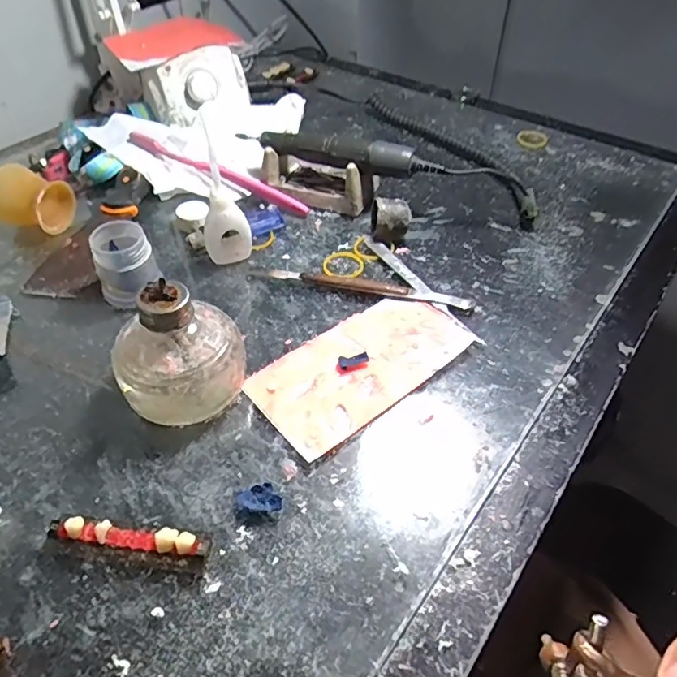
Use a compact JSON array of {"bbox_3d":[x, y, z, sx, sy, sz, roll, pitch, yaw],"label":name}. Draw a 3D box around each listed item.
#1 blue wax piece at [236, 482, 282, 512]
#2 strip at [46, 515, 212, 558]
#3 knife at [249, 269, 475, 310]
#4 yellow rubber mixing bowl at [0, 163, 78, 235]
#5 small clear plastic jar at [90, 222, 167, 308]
[{"bbox_3d":[-0.043,0.086,0.285,0.025,0.008,0.013,1,47,1],"label":"blue wax piece"},{"bbox_3d":[-0.107,0.102,0.268,0.082,0.011,0.011,6,47,5],"label":"strip"},{"bbox_3d":[0.016,-0.041,0.402,0.170,0.008,0.016,11,48,10],"label":"knife"},{"bbox_3d":[-0.260,-0.116,0.447,0.050,0.050,0.047,8,48,7],"label":"yellow rubber mixing bowl"},{"bbox_3d":[-0.155,-0.053,0.386,0.042,0.052,0.042,0,47,0],"label":"small clear plastic jar"}]

